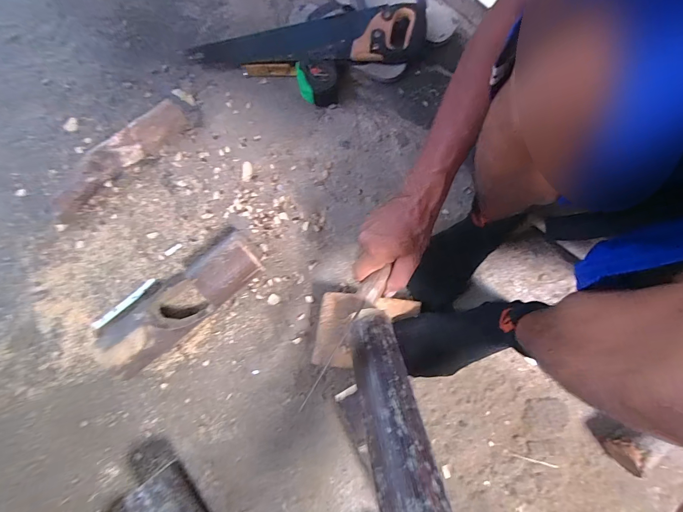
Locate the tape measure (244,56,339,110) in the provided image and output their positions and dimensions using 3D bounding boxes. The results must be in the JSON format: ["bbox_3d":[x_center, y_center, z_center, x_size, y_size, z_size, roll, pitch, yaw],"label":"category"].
[{"bbox_3d":[-0.098,-0.332,0.628,0.178,0.047,0.076,3,77,-2],"label":"tape measure"}]

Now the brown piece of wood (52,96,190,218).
[{"bbox_3d":[-0.393,-0.172,0.584,0.273,0.055,0.053,-43,82,-11],"label":"brown piece of wood"}]

